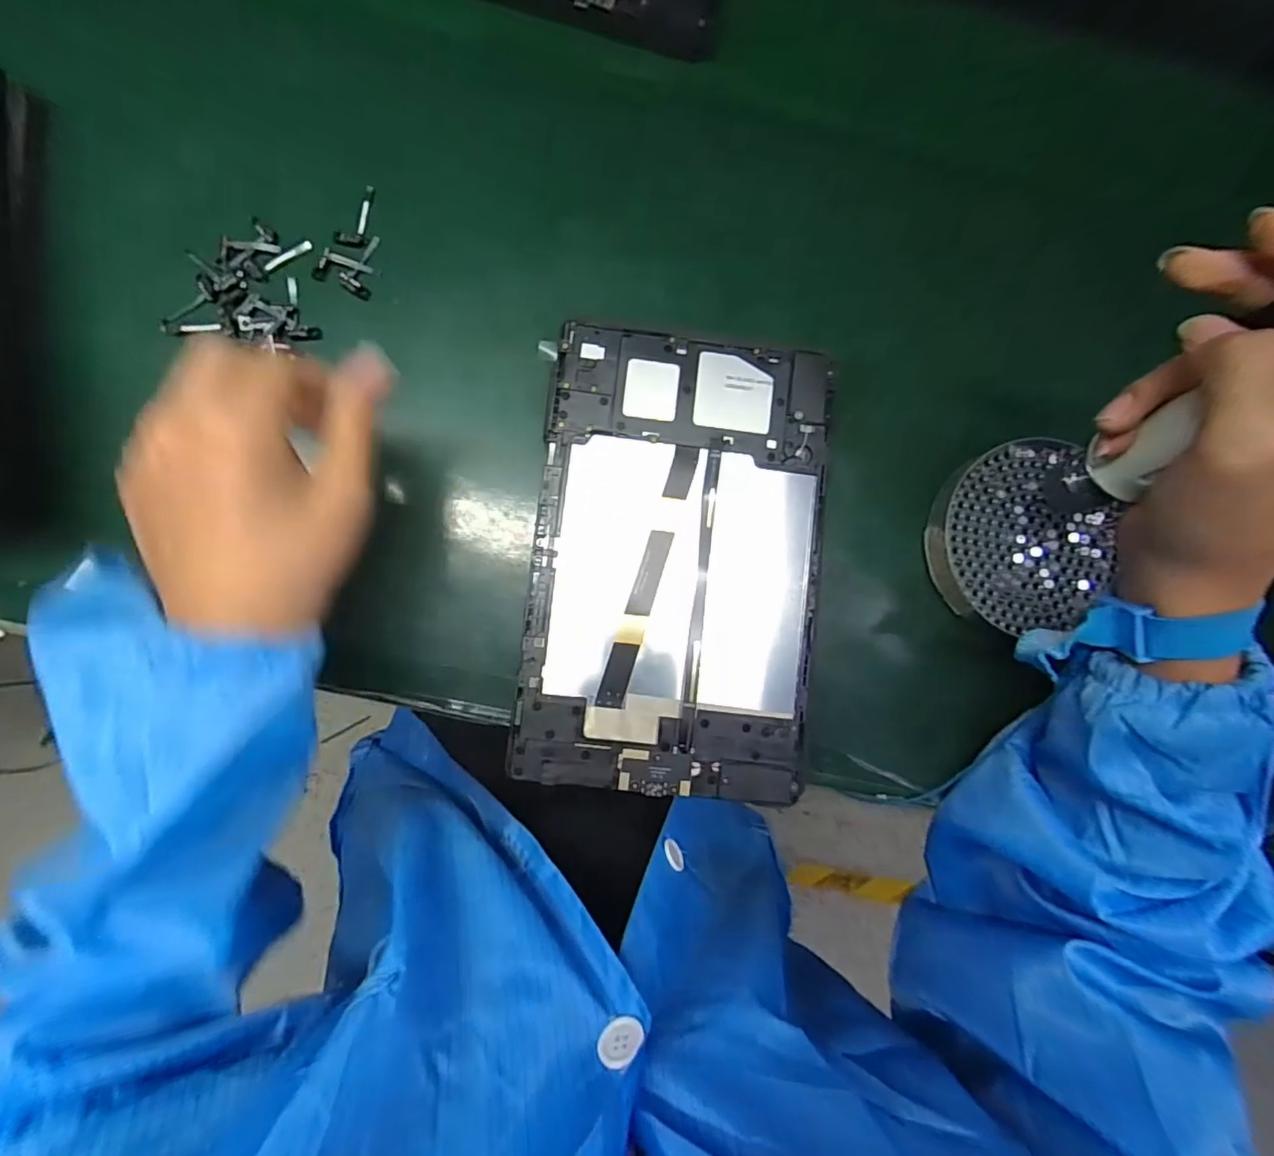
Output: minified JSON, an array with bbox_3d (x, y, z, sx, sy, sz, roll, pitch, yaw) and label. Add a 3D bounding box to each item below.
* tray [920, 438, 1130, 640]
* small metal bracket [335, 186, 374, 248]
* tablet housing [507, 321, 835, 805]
[{"bbox_3d":[0.222,-0.024,0.335,0.100,0.031,0.109,25,86,-2],"label":"tray"},{"bbox_3d":[-0.162,-0.208,0.328,0.017,0.004,0.037,5,87,-4],"label":"small metal bracket"},{"bbox_3d":[0.021,-0.010,0.302,0.149,0.007,0.237,6,85,-3],"label":"tablet housing"}]

